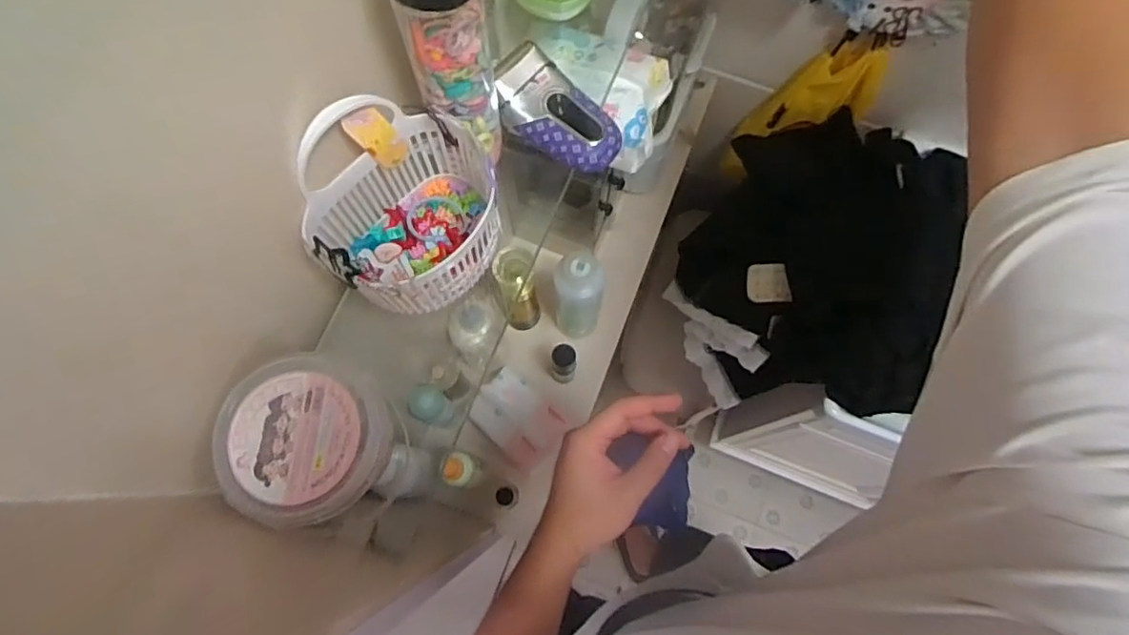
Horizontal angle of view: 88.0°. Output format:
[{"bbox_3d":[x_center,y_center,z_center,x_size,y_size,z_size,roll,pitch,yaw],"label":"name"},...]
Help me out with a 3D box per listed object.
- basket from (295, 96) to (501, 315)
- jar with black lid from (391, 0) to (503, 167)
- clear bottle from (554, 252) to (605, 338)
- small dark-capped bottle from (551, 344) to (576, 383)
[{"bbox_3d":[-0.103,-0.068,0.381,0.114,0.101,0.102,-35,77,-9],"label":"basket"},{"bbox_3d":[-0.069,-0.163,0.362,0.048,0.159,0.048,0,74,0],"label":"jar with black lid"},{"bbox_3d":[0.018,-0.023,0.747,0.057,0.191,0.058,0,74,0],"label":"clear bottle"},{"bbox_3d":[0.000,0.063,0.783,0.031,0.128,0.029,6,74,1],"label":"small dark-capped bottle"}]

